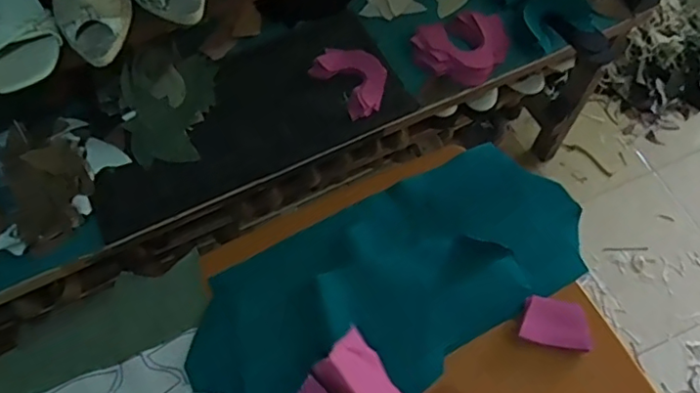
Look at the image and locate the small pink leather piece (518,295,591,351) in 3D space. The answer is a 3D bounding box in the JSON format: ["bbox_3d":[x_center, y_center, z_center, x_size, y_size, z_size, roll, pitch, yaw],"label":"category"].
[{"bbox_3d":[0.243,0.150,0.680,0.077,0.019,0.055,11,64,7],"label":"small pink leather piece"}]

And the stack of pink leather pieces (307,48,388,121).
[{"bbox_3d":[0.010,-0.198,0.959,0.093,0.032,0.135,-31,66,-14],"label":"stack of pink leather pieces"}]

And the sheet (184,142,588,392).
[{"bbox_3d":[0.055,0.103,0.711,0.500,0.021,0.230,-24,65,-11],"label":"sheet"}]

